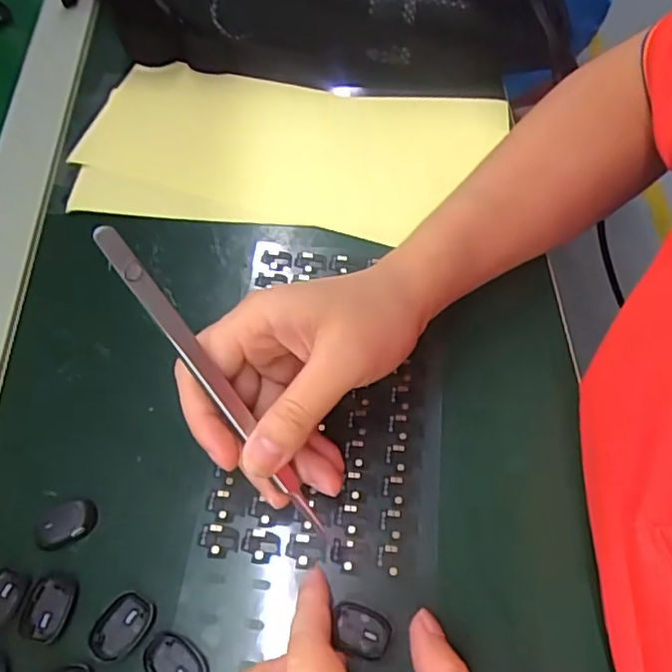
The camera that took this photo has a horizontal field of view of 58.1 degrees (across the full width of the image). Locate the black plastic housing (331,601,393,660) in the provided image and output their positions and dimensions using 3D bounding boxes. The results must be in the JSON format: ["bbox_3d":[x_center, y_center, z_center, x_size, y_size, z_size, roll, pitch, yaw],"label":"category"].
[{"bbox_3d":[0.010,0.124,0.255,0.026,0.004,0.019,15,60,8],"label":"black plastic housing"}]

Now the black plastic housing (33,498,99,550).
[{"bbox_3d":[-0.125,0.086,0.280,0.028,0.005,0.018,-19,61,-11],"label":"black plastic housing"}]

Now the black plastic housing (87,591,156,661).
[{"bbox_3d":[-0.092,0.124,0.258,0.021,0.004,0.029,33,64,18],"label":"black plastic housing"}]

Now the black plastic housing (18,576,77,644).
[{"bbox_3d":[-0.125,0.117,0.261,0.020,0.004,0.025,7,60,4],"label":"black plastic housing"}]

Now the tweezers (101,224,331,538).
[{"bbox_3d":[-0.051,0.017,0.250,0.010,0.004,0.144,-38,100,-20],"label":"tweezers"}]

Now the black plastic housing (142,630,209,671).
[{"bbox_3d":[-0.067,0.136,0.250,0.028,0.005,0.020,34,65,18],"label":"black plastic housing"}]

